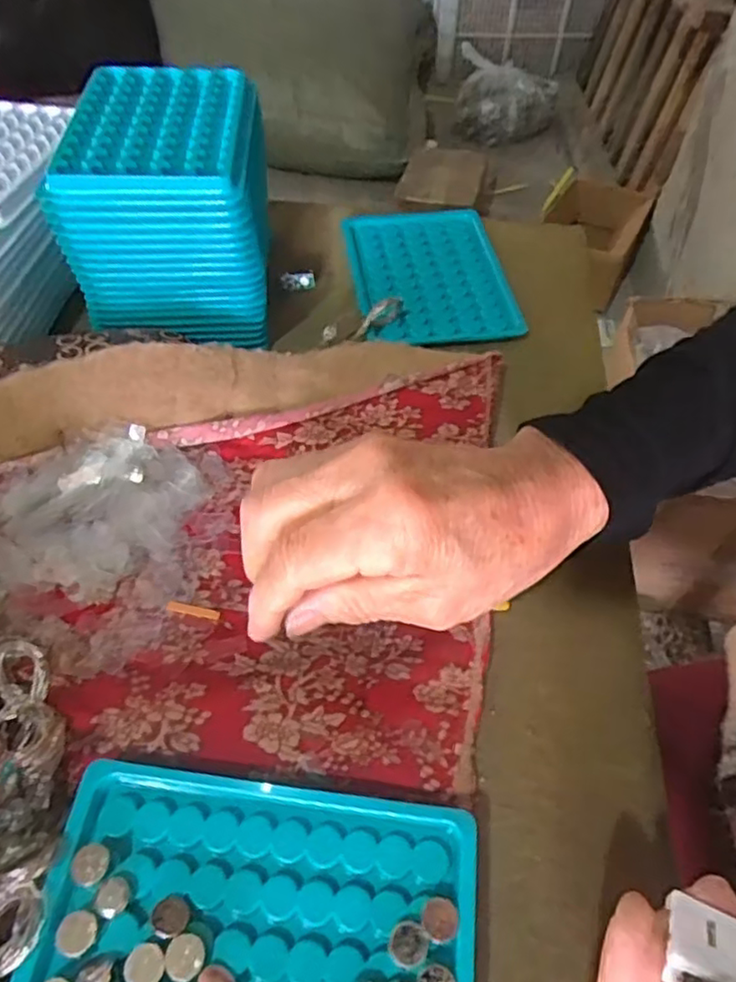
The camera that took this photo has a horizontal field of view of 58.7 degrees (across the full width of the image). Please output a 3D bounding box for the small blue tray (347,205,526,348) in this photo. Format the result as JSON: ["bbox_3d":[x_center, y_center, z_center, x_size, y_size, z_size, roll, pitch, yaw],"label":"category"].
[{"bbox_3d":[0.039,-0.141,0.420,0.096,0.011,0.132,-5,53,-6],"label":"small blue tray"}]

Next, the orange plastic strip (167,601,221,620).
[{"bbox_3d":[-0.073,0.050,0.273,0.022,0.004,0.004,8,52,4],"label":"orange plastic strip"}]

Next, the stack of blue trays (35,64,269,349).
[{"bbox_3d":[-0.105,-0.161,0.364,0.106,0.095,0.116,-2,53,-4],"label":"stack of blue trays"}]

